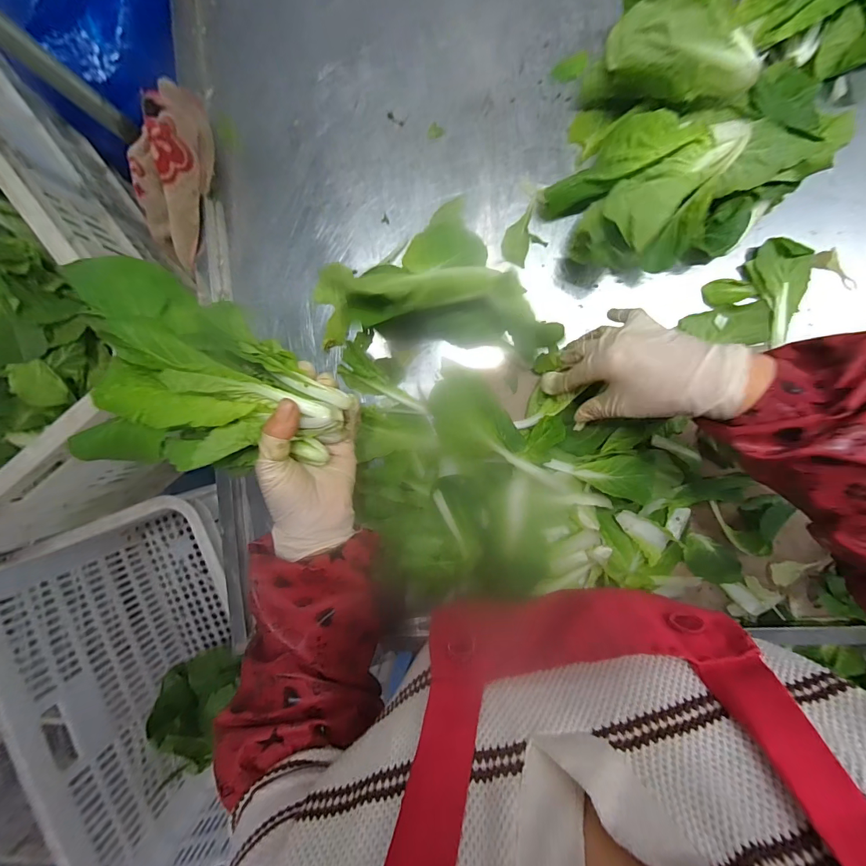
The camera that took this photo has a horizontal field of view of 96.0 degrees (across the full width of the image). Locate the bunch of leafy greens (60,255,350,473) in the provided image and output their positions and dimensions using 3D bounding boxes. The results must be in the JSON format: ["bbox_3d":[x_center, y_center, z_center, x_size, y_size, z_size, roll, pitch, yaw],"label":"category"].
[{"bbox_3d":[-0.166,-0.044,0.284,0.189,0.061,0.143,7,95,5],"label":"bunch of leafy greens"}]

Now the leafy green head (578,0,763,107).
[{"bbox_3d":[0.227,-0.360,0.367,0.137,0.087,0.088,23,96,3],"label":"leafy green head"}]

